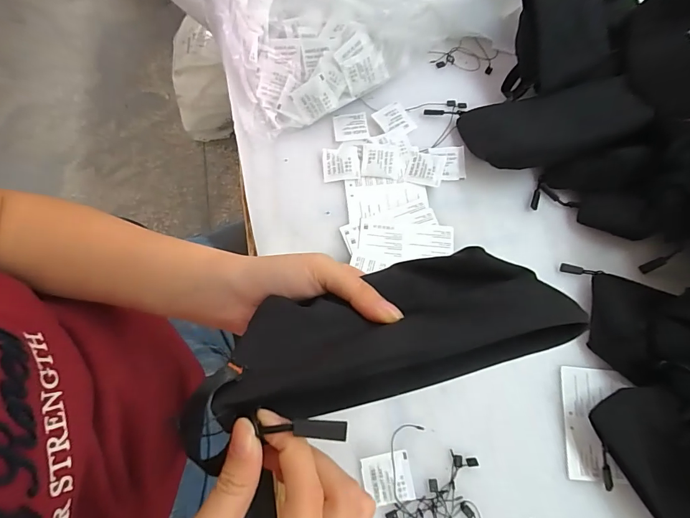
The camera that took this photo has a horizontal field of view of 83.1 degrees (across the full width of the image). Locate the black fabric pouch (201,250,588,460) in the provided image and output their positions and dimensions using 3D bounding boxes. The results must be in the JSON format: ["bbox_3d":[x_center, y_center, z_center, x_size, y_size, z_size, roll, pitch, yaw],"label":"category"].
[{"bbox_3d":[0.020,0.041,0.219,0.195,0.030,0.091,-16,48,-8],"label":"black fabric pouch"}]

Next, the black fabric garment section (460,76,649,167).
[{"bbox_3d":[0.226,-0.148,0.430,0.180,0.018,0.087,-10,60,10],"label":"black fabric garment section"}]

